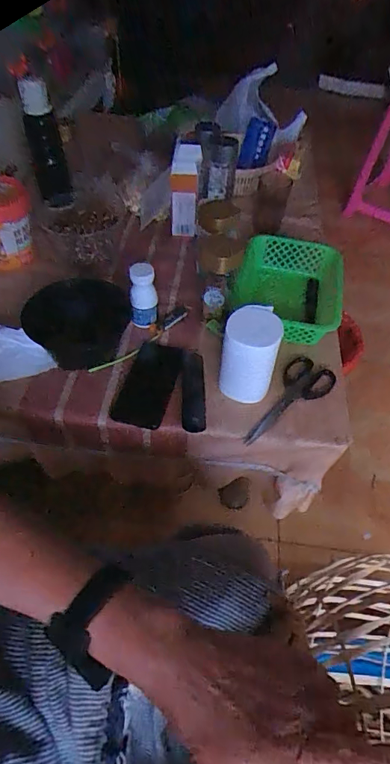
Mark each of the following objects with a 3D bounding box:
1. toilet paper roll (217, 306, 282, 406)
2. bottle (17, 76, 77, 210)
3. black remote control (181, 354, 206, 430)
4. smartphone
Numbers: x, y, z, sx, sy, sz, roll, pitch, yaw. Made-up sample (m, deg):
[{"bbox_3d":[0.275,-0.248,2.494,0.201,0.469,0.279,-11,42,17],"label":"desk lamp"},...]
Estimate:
[{"bbox_3d":[0.086,-0.042,0.646,0.079,0.125,0.085,1,51,-1],"label":"toilet paper roll"},{"bbox_3d":[-0.307,-0.487,0.885,0.064,0.238,0.081,-11,13,-7],"label":"bottle"},{"bbox_3d":[-0.003,0.013,0.663,0.035,0.019,0.137,-1,51,-3],"label":"black remote control"},{"bbox_3d":[-0.072,0.000,0.681,0.084,0.015,0.161,14,52,9],"label":"smartphone"}]

